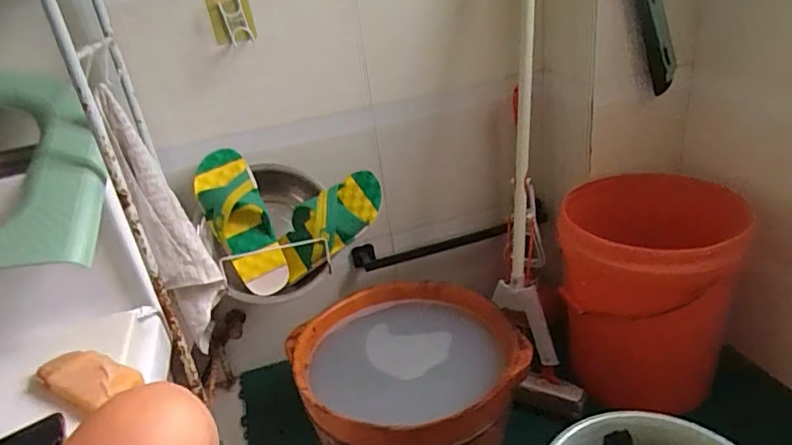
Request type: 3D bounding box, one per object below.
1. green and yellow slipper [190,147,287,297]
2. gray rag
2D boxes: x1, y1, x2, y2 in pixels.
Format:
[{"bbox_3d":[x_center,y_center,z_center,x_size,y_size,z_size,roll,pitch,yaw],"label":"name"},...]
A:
[{"bbox_3d":[-0.273,0.001,0.963,0.103,0.270,0.075,-26,5,-34],"label":"green and yellow slipper"},{"bbox_3d":[-0.342,0.021,0.839,0.093,0.422,0.077,-18,33,-24],"label":"gray rag"}]

